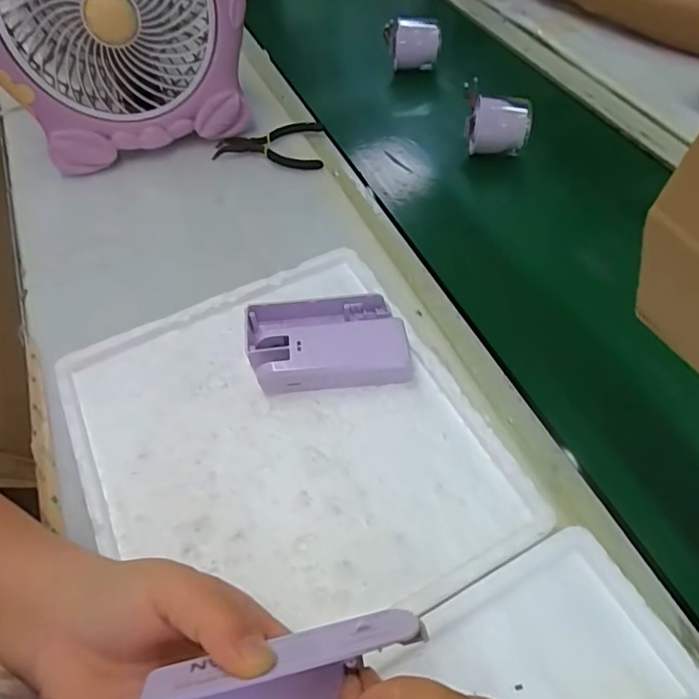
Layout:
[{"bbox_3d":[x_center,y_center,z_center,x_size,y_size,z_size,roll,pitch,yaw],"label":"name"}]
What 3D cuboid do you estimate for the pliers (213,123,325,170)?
[{"bbox_3d":[-0.087,-0.220,0.561,0.114,0.008,0.071,-1,55,1],"label":"pliers"}]

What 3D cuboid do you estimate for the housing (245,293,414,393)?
[{"bbox_3d":[-0.016,-0.004,0.389,0.115,0.029,0.065,-6,55,-3],"label":"housing"}]

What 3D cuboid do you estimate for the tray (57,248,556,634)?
[{"bbox_3d":[-0.048,0.064,0.364,0.244,0.026,0.267,-22,57,-15],"label":"tray"}]

